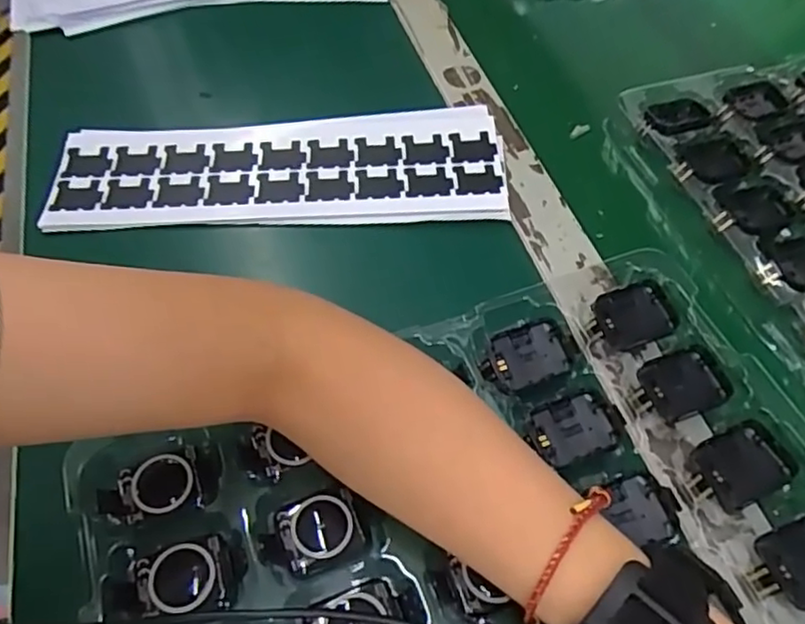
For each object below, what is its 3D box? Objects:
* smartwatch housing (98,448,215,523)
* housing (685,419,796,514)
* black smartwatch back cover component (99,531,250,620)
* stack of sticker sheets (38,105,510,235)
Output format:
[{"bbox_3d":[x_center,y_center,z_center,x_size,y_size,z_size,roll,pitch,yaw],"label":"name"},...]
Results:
[{"bbox_3d":[-0.115,0.082,0.304,0.051,0.006,0.029,-15,56,-10],"label":"smartwatch housing"},{"bbox_3d":[0.157,0.074,0.305,0.048,0.008,0.032,-20,57,-14],"label":"housing"},{"bbox_3d":[-0.096,0.113,0.277,0.055,0.009,0.031,-8,55,-6],"label":"black smartwatch back cover component"},{"bbox_3d":[-0.086,-0.095,0.439,0.299,0.010,0.100,-4,58,-2],"label":"stack of sticker sheets"}]

